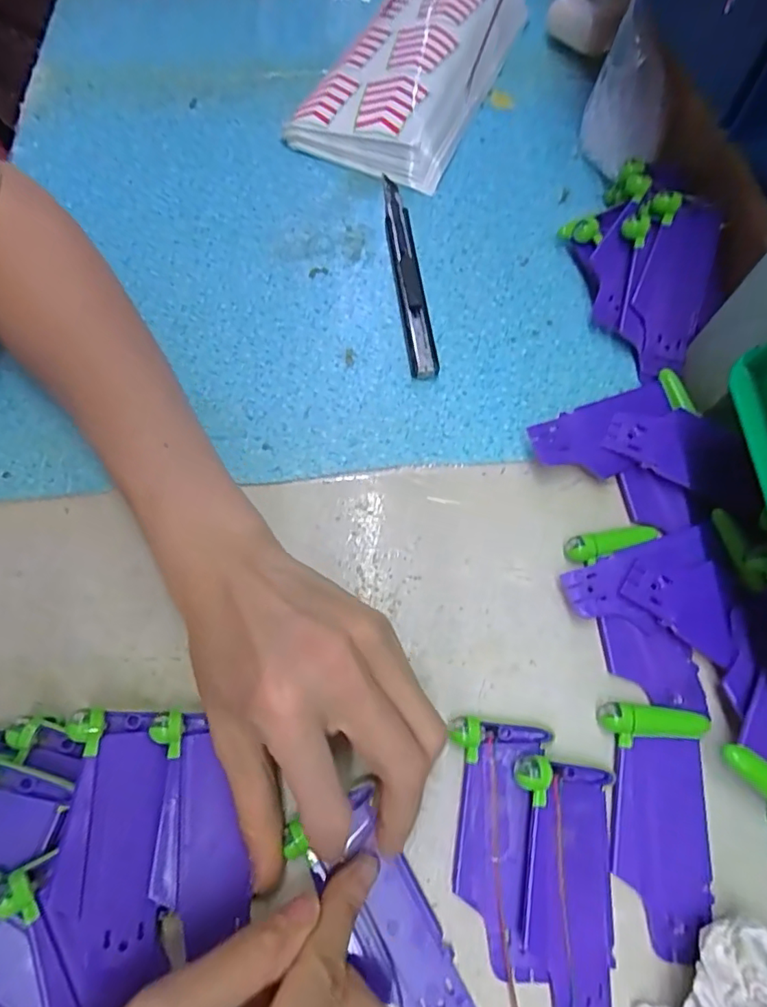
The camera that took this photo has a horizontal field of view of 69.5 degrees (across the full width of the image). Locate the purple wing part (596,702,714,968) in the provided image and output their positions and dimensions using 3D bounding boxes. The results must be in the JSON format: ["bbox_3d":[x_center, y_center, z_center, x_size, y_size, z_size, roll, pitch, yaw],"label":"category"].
[{"bbox_3d":[0.110,0.129,0.222,0.042,0.009,0.088,8,68,3],"label":"purple wing part"}]

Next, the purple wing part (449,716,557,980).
[{"bbox_3d":[0.044,0.135,0.221,0.040,0.009,0.088,8,68,3],"label":"purple wing part"}]

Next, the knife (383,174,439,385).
[{"bbox_3d":[0.014,-0.138,0.327,0.015,0.009,0.146,-7,68,-3],"label":"knife"}]

